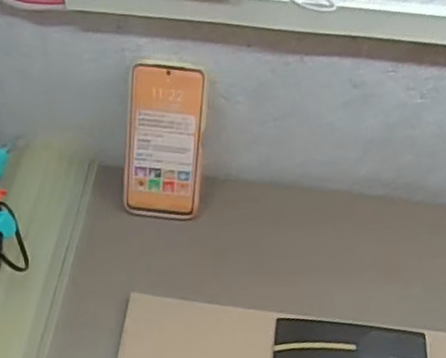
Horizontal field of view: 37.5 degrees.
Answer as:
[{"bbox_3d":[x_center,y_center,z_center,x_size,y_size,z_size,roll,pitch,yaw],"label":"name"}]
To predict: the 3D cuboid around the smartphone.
[{"bbox_3d":[-0.060,-0.037,0.670,0.078,0.164,0.009,6,21,1],"label":"smartphone"}]

